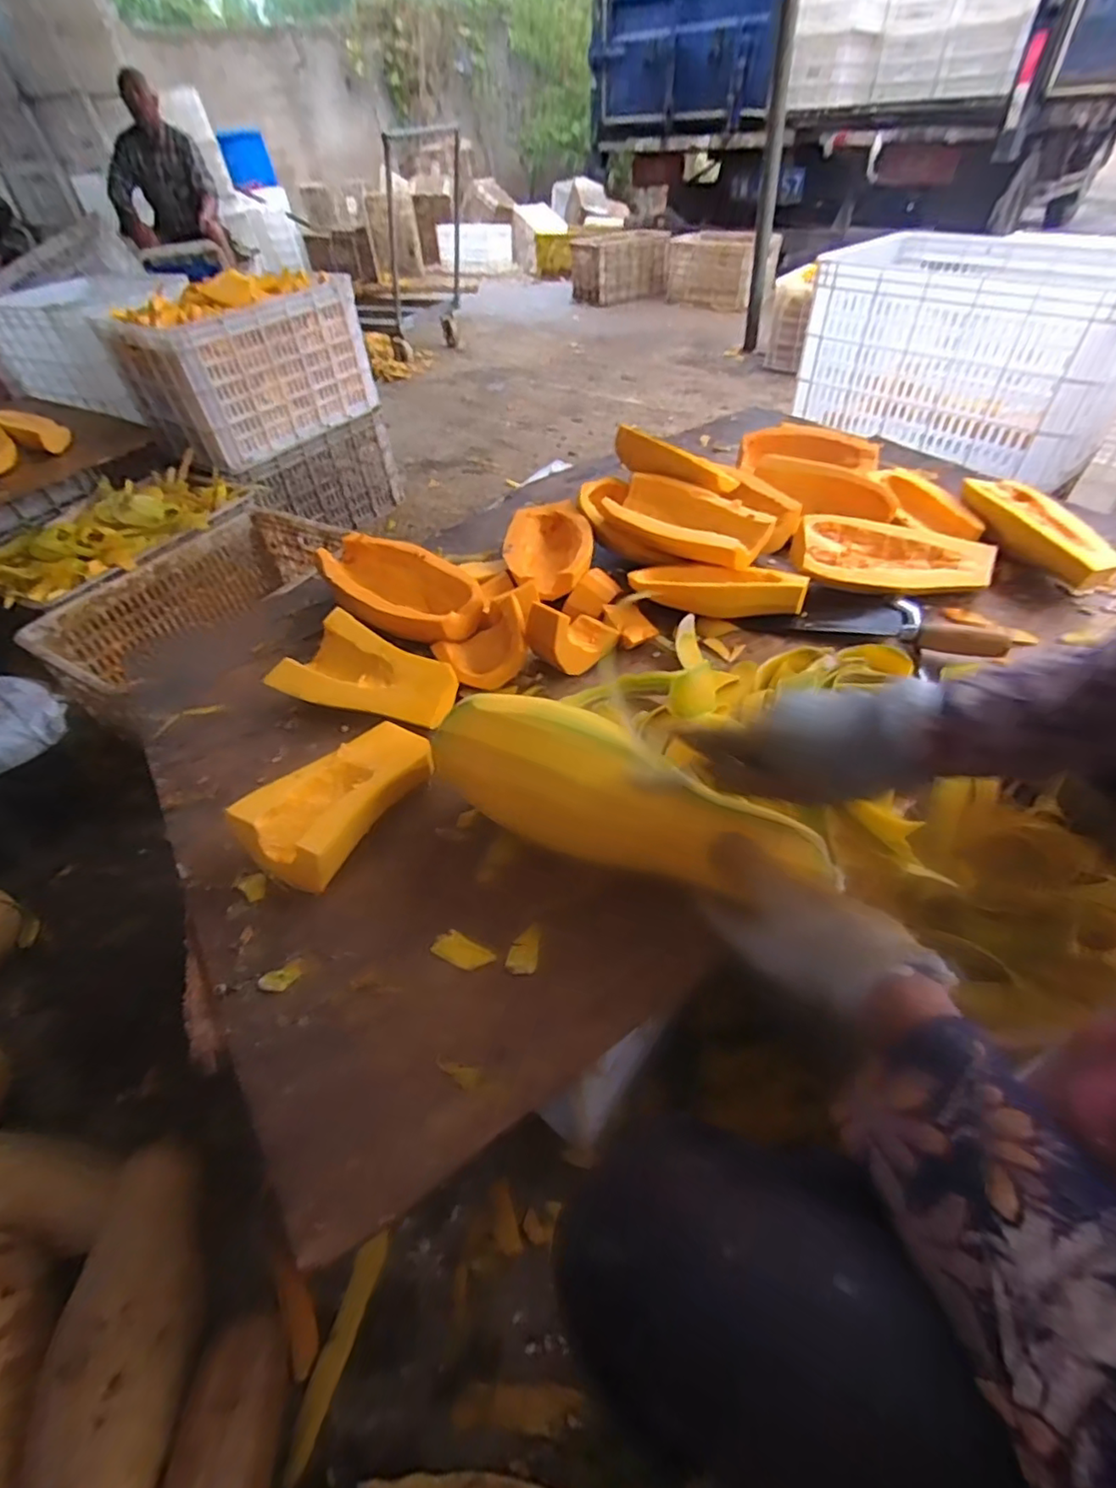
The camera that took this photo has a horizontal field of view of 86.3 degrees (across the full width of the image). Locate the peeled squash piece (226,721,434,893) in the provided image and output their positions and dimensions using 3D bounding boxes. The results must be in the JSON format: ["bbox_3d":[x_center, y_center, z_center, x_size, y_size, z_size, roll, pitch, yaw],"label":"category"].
[{"bbox_3d":[-0.184,0.051,0.528,0.108,0.055,0.164,28,56,29],"label":"peeled squash piece"}]

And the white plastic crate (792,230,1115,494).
[{"bbox_3d":[0.786,-0.747,1.120,0.379,0.283,0.520,-35,52,-24],"label":"white plastic crate"}]

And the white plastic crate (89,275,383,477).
[{"bbox_3d":[-0.769,-0.951,1.502,0.306,0.297,0.537,21,53,24],"label":"white plastic crate"}]

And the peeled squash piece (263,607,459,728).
[{"bbox_3d":[-0.204,-0.080,0.654,0.202,0.064,0.101,8,49,14],"label":"peeled squash piece"}]

